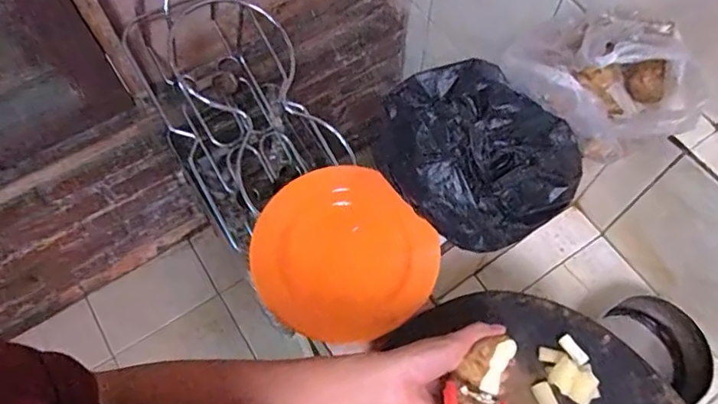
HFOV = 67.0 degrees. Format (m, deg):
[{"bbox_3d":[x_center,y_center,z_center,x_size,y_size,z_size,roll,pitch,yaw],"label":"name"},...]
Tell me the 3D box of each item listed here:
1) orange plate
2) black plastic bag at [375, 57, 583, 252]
[{"bbox_3d":[-0.022,0.062,0.637,0.198,0.034,0.204,0,64,0],"label":"orange plate"},{"bbox_3d":[0.139,-0.063,0.636,0.223,0.095,0.194,38,70,17],"label":"black plastic bag"}]

